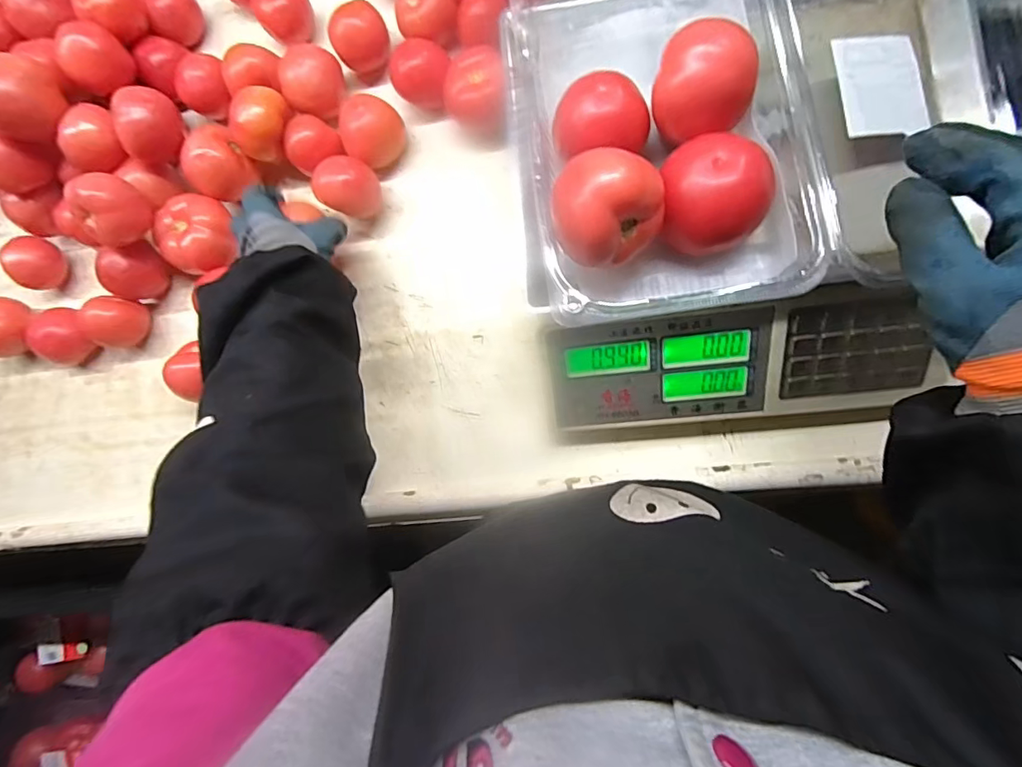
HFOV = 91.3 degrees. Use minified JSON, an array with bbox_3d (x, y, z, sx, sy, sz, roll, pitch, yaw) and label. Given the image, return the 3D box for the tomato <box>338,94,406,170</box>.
[{"bbox_3d":[-0.145,-0.263,0.521,0.063,0.053,0.055,-38,82,4],"label":"tomato"}]

